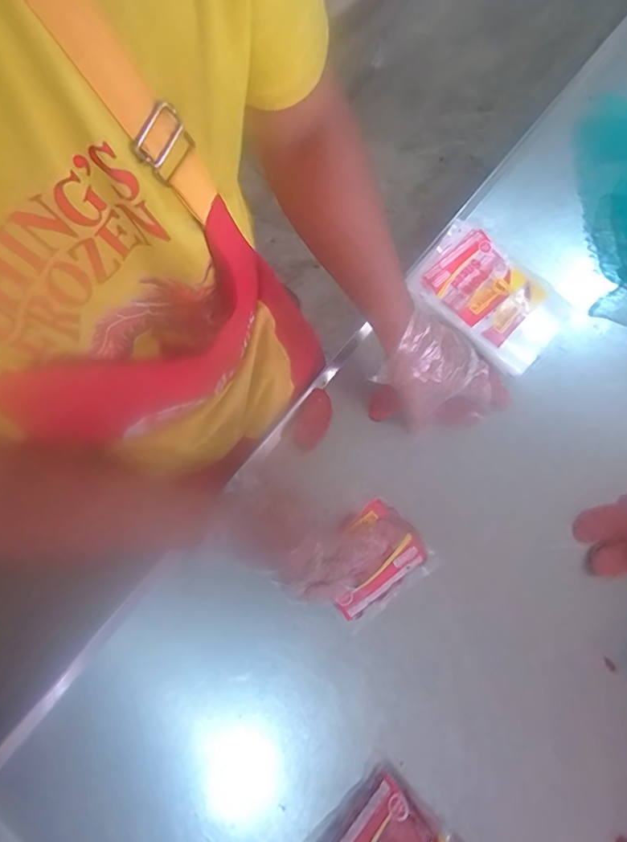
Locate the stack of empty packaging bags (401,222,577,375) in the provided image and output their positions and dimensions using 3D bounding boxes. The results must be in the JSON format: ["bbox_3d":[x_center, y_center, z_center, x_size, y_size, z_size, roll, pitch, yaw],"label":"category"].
[{"bbox_3d":[0.267,-0.189,0.703,0.224,0.021,0.161,44,76,9],"label":"stack of empty packaging bags"}]

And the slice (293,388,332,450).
[{"bbox_3d":[0.000,-0.002,0.652,0.045,0.011,0.085,19,73,3],"label":"slice"}]

